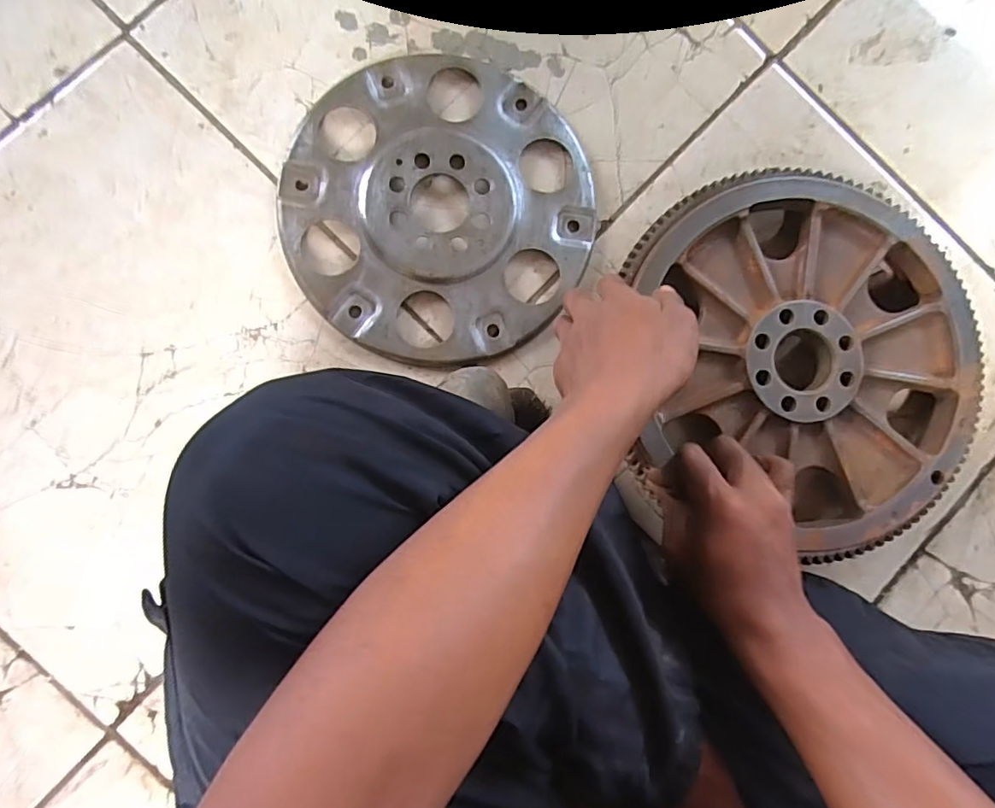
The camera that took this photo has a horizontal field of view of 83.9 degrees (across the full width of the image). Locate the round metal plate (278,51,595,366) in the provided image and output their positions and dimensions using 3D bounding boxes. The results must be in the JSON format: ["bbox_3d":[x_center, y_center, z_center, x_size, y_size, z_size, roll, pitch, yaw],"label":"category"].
[{"bbox_3d":[-0.048,-0.167,0.468,0.251,0.010,0.257,0,88,-4],"label":"round metal plate"}]

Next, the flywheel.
[{"bbox_3d":[0.251,-0.036,0.472,0.281,0.056,0.303,-5,89,-5],"label":"flywheel"}]

